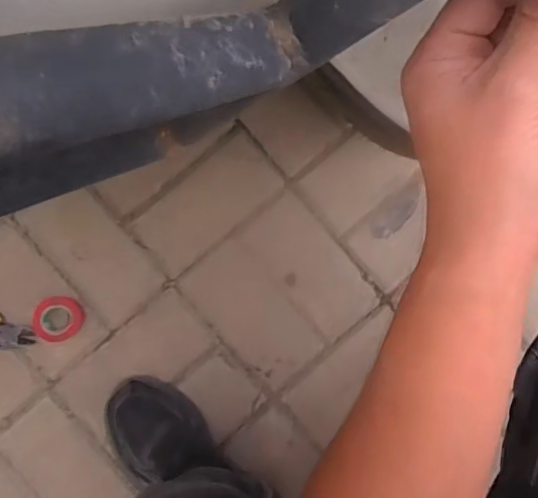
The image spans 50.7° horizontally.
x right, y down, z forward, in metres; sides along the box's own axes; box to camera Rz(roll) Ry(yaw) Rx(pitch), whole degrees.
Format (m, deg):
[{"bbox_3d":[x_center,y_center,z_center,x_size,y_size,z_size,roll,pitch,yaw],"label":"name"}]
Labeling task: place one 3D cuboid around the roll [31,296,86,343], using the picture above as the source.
[{"bbox_3d":[-0.267,0.089,0.721,0.058,0.023,0.056,-3,88,-3],"label":"roll"}]

